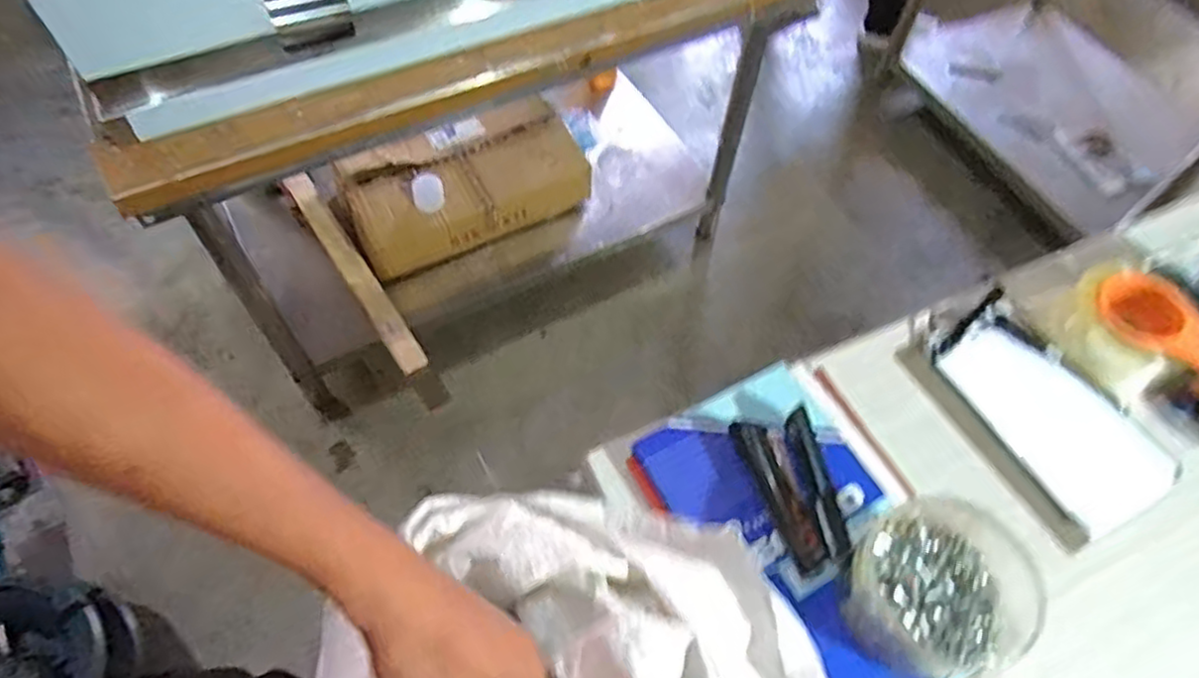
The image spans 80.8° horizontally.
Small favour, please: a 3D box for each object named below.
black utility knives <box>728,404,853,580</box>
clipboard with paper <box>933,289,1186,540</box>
[{"bbox_3d":[0.168,0.119,0.581,0.070,0.038,0.130,-19,62,-14],"label":"black utility knives"},{"bbox_3d":[0.429,0.061,0.670,0.137,0.016,0.222,-23,63,-16],"label":"clipboard with paper"}]

